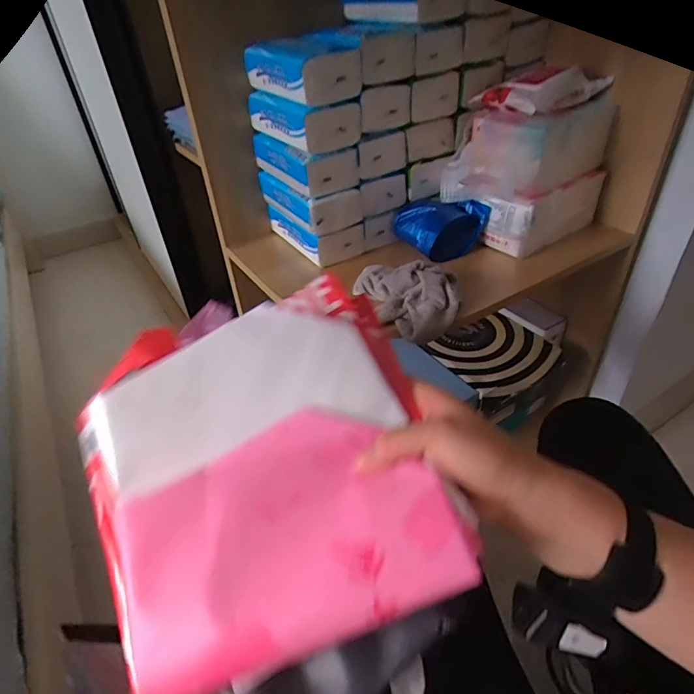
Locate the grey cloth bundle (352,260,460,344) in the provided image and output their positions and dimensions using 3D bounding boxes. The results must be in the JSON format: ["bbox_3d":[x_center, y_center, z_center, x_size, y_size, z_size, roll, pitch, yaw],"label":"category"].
[{"bbox_3d":[0.075,-0.075,0.622,0.114,0.060,0.165,-34,46,-32],"label":"grey cloth bundle"}]

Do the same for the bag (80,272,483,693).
[{"bbox_3d":[-0.063,0.076,0.316,0.232,0.049,0.234,-25,62,-1],"label":"bag"}]

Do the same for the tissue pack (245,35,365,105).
[{"bbox_3d":[-0.070,-0.388,0.649,0.091,0.062,0.177,-26,43,-25],"label":"tissue pack"}]

